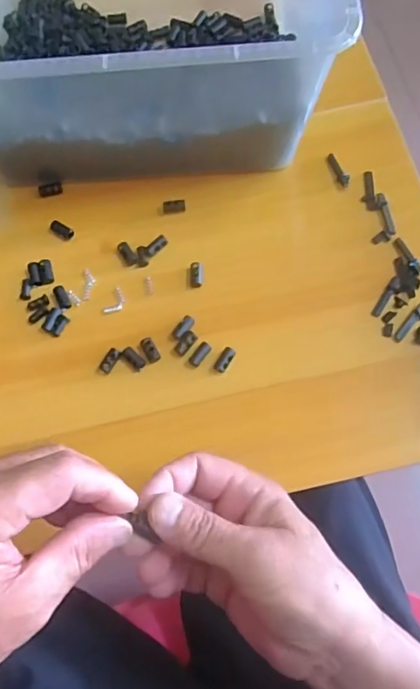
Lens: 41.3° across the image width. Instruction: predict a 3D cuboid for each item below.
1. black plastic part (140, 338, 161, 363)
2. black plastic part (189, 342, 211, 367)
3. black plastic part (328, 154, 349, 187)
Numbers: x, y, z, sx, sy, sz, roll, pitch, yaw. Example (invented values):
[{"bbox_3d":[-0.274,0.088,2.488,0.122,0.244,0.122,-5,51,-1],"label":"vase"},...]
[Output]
[{"bbox_3d":[-0.044,0.003,0.409,0.009,0.004,0.020,-28,71,-7],"label":"black plastic part"},{"bbox_3d":[-0.007,0.007,0.402,0.009,0.004,0.020,35,76,14],"label":"black plastic part"},{"bbox_3d":[0.103,-0.142,0.447,0.007,0.008,0.033,-20,71,-4],"label":"black plastic part"}]

